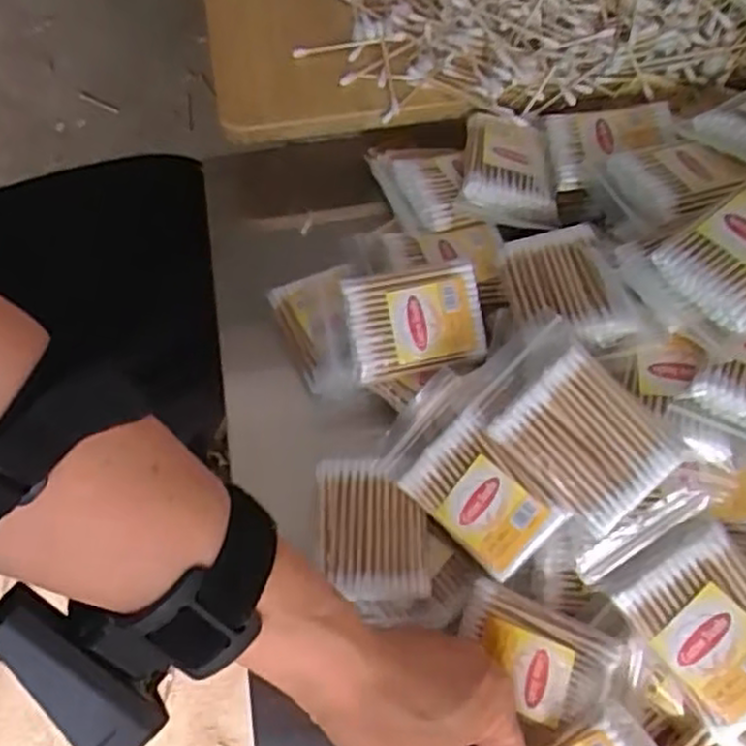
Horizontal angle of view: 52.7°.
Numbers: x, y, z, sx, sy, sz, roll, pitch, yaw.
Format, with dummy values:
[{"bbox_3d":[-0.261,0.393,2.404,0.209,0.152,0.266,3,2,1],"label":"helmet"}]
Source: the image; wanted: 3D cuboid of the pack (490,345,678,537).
[{"bbox_3d":[0.097,0.032,0.346,0.068,0.014,0.062,46,101,14],"label":"pack"}]

